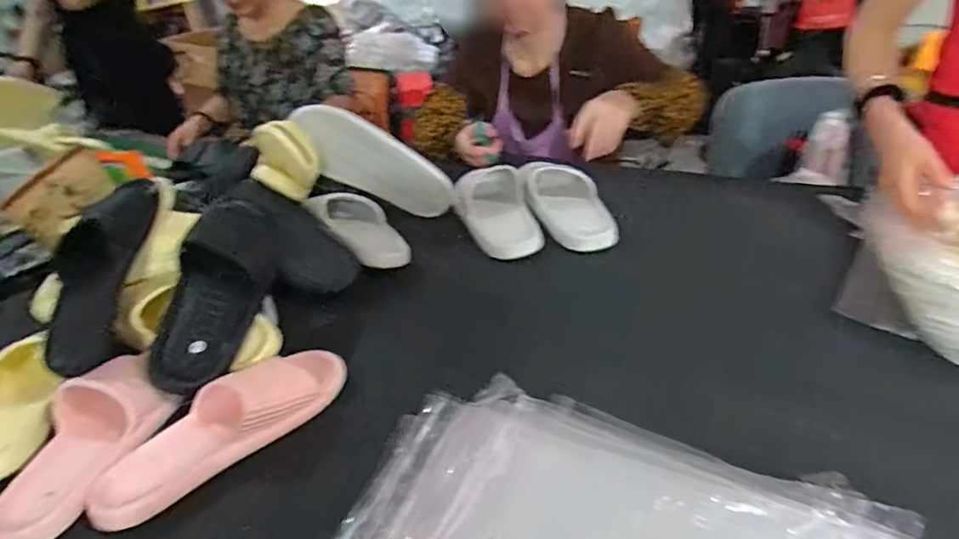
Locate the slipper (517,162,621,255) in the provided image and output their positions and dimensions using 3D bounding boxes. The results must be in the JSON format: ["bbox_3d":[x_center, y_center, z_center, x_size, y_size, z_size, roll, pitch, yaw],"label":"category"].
[{"bbox_3d":[0.144,-0.107,0.909,0.115,0.065,0.220,-10,34,-4],"label":"slipper"}]

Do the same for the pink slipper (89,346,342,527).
[{"bbox_3d":[-0.269,0.161,0.590,0.262,0.061,0.089,-26,38,-26],"label":"pink slipper"}]

